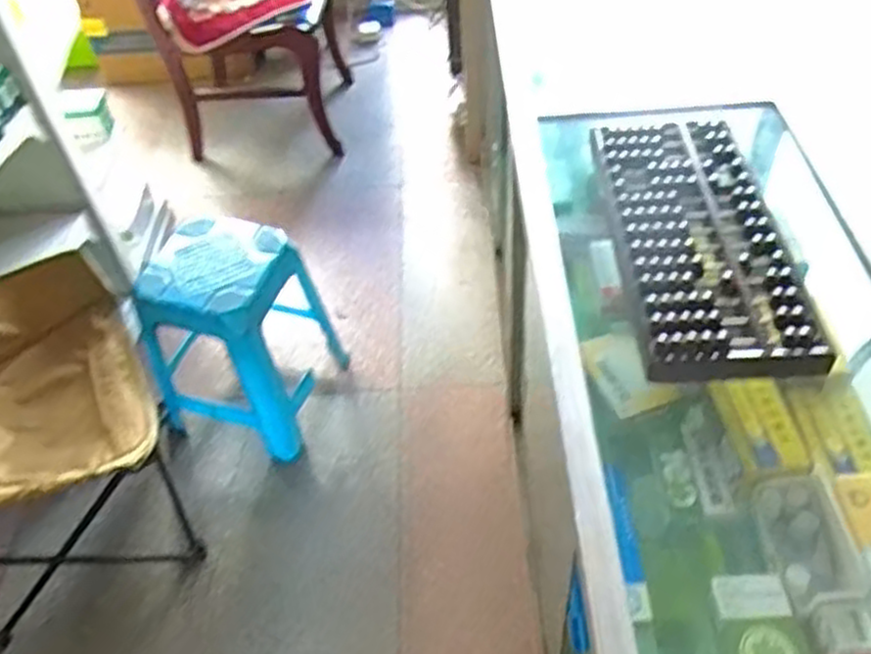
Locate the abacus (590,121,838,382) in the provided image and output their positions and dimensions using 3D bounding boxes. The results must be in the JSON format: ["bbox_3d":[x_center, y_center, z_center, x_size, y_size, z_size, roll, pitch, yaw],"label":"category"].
[{"bbox_3d":[0.292,-0.110,0.873,0.173,0.024,0.390,-3,49,2],"label":"abacus"}]

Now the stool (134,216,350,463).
[{"bbox_3d":[-0.417,0.008,1.637,0.324,0.380,0.331,13,51,15],"label":"stool"}]

